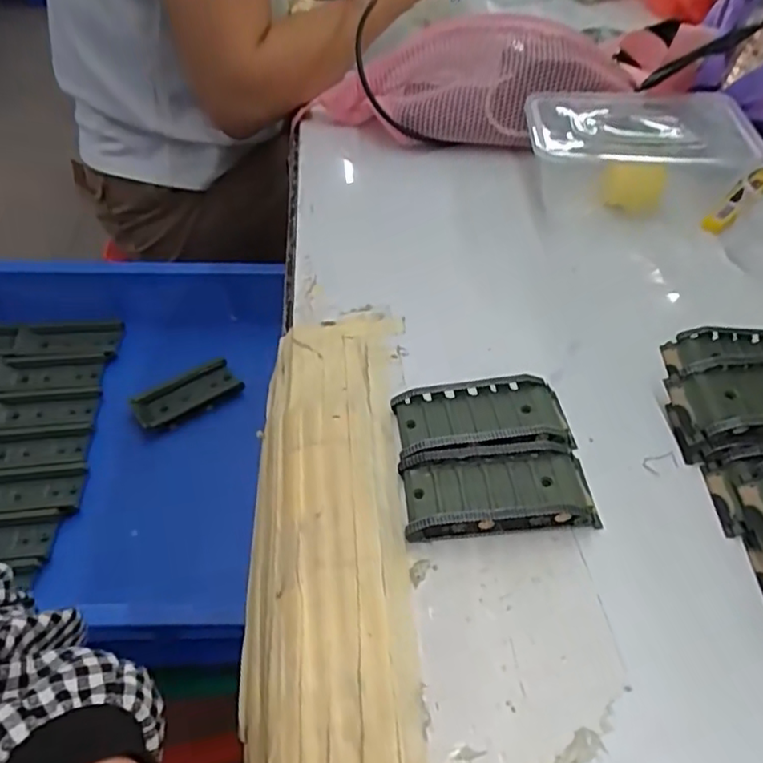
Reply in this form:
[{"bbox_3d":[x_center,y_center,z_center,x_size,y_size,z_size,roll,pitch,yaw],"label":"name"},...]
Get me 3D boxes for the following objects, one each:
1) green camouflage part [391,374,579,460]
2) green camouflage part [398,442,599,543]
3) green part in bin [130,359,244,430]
[{"bbox_3d":[0.057,0.020,0.351,0.095,0.015,0.046,-6,48,-2],"label":"green camouflage part"},{"bbox_3d":[0.060,0.055,0.321,0.096,0.019,0.047,-7,48,-3],"label":"green camouflage part"},{"bbox_3d":[-0.186,0.012,0.592,0.095,0.018,0.038,-27,53,-22],"label":"green part in bin"}]

